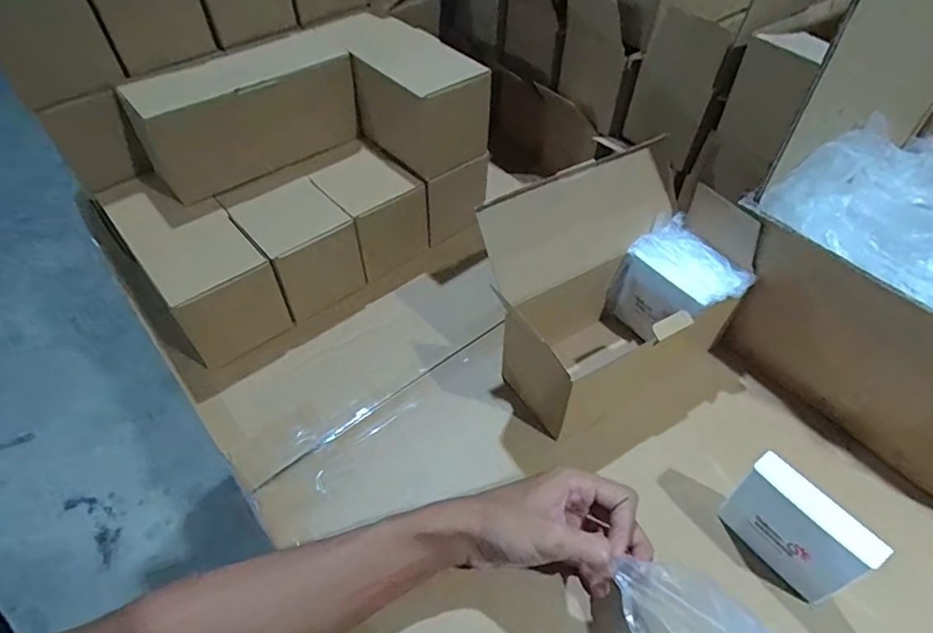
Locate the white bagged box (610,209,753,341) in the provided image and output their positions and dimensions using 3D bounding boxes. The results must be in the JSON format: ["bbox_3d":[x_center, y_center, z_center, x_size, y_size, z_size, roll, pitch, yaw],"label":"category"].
[{"bbox_3d":[0.201,-0.026,0.518,0.073,0.089,0.098,-23,52,-17],"label":"white bagged box"}]

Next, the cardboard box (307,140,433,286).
[{"bbox_3d":[-0.115,-0.123,0.615,0.097,0.096,0.113,-35,57,-26],"label":"cardboard box"}]

